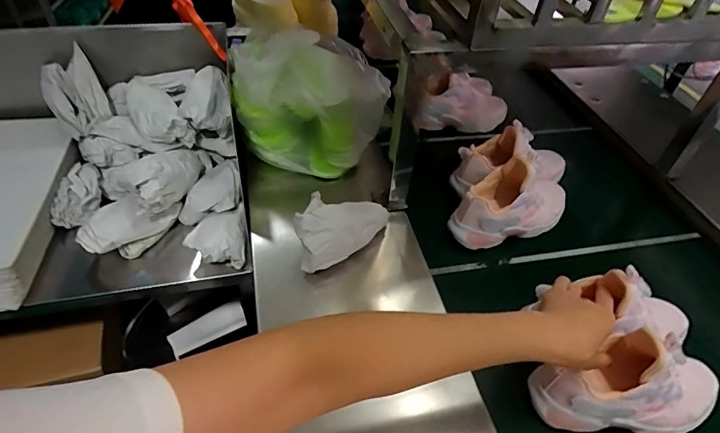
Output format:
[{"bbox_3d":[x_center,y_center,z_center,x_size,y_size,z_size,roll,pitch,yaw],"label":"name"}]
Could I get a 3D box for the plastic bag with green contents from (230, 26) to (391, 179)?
[{"bbox_3d":[-0.078,-0.190,0.737,0.237,0.170,0.172,9,46,3],"label":"plastic bag with green contents"}]

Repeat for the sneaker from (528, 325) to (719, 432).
[{"bbox_3d":[0.306,0.177,0.472,0.210,0.116,0.081,-2,47,-7],"label":"sneaker"}]

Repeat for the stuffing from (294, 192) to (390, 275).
[{"bbox_3d":[-0.019,0.012,0.602,0.157,0.074,0.055,-24,53,-25],"label":"stuffing"}]

